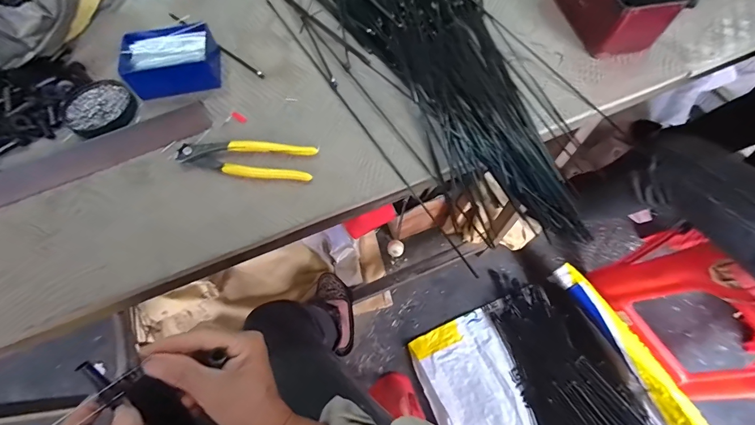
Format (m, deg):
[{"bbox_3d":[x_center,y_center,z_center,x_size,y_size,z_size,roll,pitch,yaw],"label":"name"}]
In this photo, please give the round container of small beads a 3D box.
[{"bbox_3d":[-0.361,-0.135,0.447,0.094,0.015,0.080,32,70,14],"label":"round container of small beads"}]

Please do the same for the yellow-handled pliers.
[{"bbox_3d":[-0.156,-0.062,0.410,0.159,0.019,0.047,4,66,3],"label":"yellow-handled pliers"}]

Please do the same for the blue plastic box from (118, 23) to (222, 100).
[{"bbox_3d":[-0.272,-0.202,0.461,0.109,0.042,0.085,-6,66,-1],"label":"blue plastic box"}]

